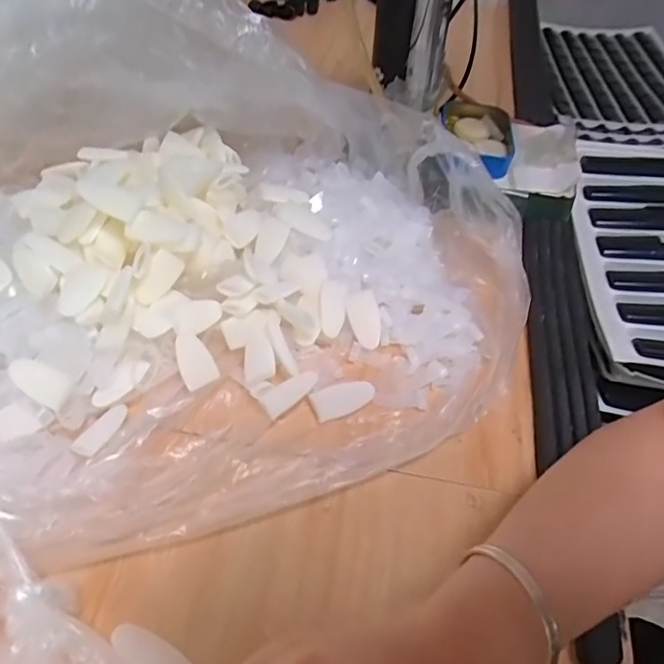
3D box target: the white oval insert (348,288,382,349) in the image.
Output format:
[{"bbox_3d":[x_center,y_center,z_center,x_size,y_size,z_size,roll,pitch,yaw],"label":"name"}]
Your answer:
[{"bbox_3d":[0.025,-0.011,0.435,0.025,0.005,0.047,-5,79,-17],"label":"white oval insert"}]

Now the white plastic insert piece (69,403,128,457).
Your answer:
[{"bbox_3d":[-0.148,0.063,0.364,0.018,0.005,0.040,22,51,16],"label":"white plastic insert piece"}]

